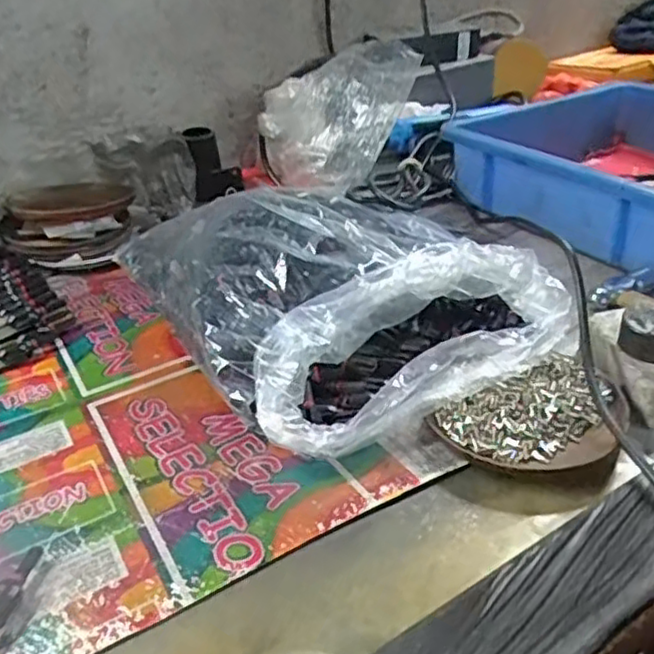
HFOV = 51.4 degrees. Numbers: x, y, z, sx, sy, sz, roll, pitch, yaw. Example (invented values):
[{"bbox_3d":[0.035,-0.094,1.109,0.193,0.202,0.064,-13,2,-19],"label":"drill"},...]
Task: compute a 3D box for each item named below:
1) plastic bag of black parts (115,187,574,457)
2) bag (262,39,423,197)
[{"bbox_3d":[0.001,-0.032,0.496,0.222,0.073,0.282,-18,35,-23],"label":"plastic bag of black parts"},{"bbox_3d":[0.004,-0.214,0.692,0.158,0.124,0.081,17,37,30],"label":"bag"}]

